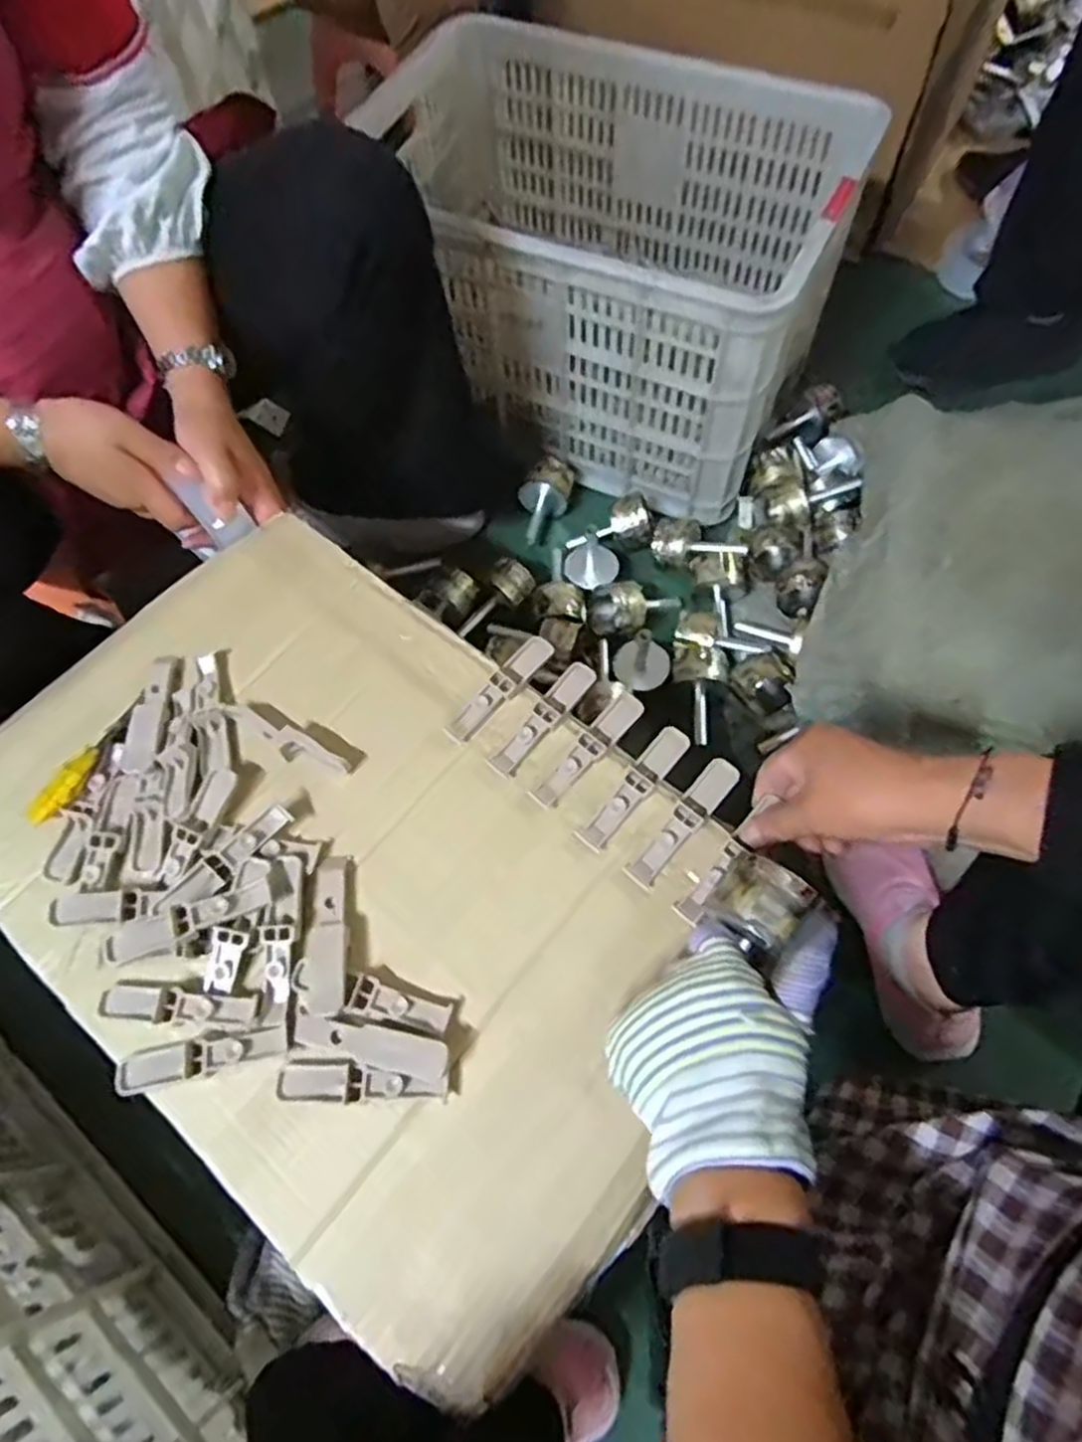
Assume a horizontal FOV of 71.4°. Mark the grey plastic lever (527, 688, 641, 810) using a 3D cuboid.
[{"bbox_3d":[0.032,0.019,0.506,0.021,0.016,0.094,41,74,19],"label":"grey plastic lever"}]

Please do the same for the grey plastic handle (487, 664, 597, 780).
[{"bbox_3d":[0.001,-0.002,0.518,0.021,0.013,0.094,38,73,18],"label":"grey plastic handle"}]

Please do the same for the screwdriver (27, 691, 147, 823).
[{"bbox_3d":[-0.304,0.024,0.510,0.017,0.019,0.101,18,53,11],"label":"screwdriver"}]

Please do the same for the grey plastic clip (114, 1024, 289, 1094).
[{"bbox_3d":[-0.196,0.193,0.432,0.097,0.007,0.020,-14,66,-3],"label":"grey plastic clip"}]

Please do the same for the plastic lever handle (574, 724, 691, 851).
[{"bbox_3d":[0.063,0.043,0.501,0.021,0.009,0.101,38,73,18],"label":"plastic lever handle"}]

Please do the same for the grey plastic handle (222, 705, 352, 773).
[{"bbox_3d":[-0.177,0.013,0.517,0.104,0.019,0.018,26,70,14],"label":"grey plastic handle"}]

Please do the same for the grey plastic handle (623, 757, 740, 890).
[{"bbox_3d":[0.092,0.064,0.482,0.021,0.010,0.097,38,73,18],"label":"grey plastic handle"}]

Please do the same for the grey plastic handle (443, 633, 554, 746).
[{"bbox_3d":[-0.028,-0.023,0.534,0.023,0.011,0.098,34,71,17],"label":"grey plastic handle"}]

